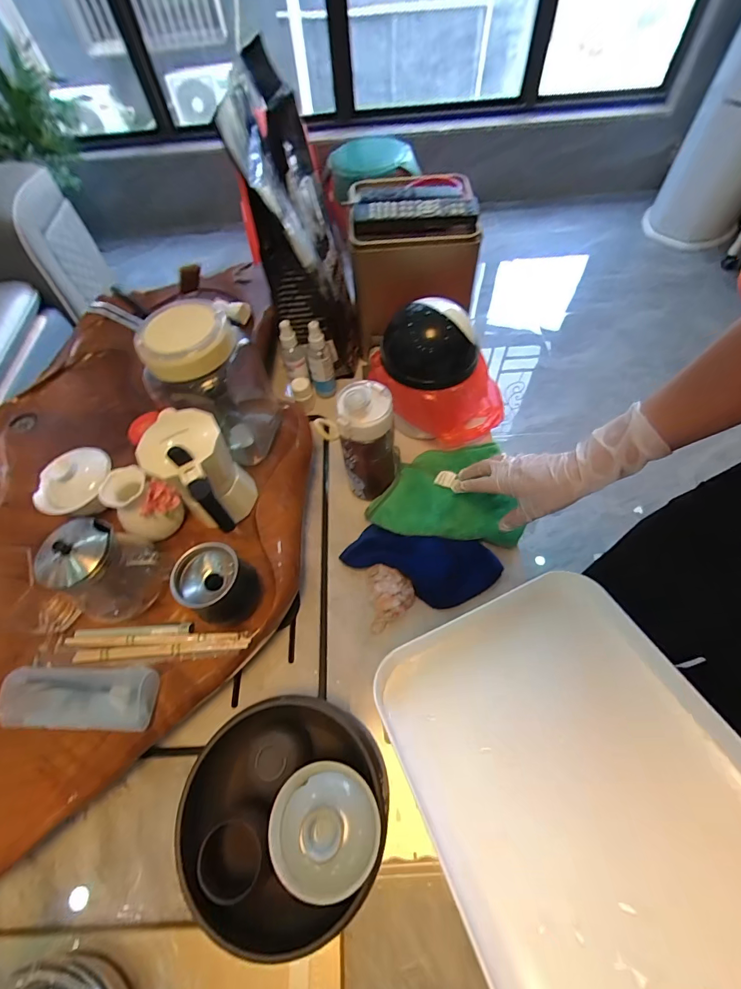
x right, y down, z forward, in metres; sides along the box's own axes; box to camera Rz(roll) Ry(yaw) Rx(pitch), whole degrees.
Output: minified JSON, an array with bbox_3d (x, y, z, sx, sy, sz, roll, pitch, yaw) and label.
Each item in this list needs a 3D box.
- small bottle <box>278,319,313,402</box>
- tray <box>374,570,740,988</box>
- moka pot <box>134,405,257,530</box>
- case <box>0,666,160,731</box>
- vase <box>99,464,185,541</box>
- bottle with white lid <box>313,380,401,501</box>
[{"bbox_3d":[-0.120,-0.212,0.648,0.033,0.122,0.031,-15,34,-5],"label":"small bottle"},{"bbox_3d":[0.178,0.243,0.333,0.263,0.052,0.328,-25,52,-5],"label":"tray"},{"bbox_3d":[-0.183,-0.018,0.464,0.081,0.148,0.123,-42,66,-19],"label":"moka pot"},{"bbox_3d":[-0.287,0.200,0.403,0.142,0.026,0.055,0,60,3],"label":"case"},{"bbox_3d":[-0.264,0.014,0.473,0.058,0.073,0.062,-2,60,3],"label":"vase"},{"bbox_3d":[-0.011,-0.068,0.529,0.090,0.172,0.062,-1,60,3],"label":"bottle with white lid"}]

